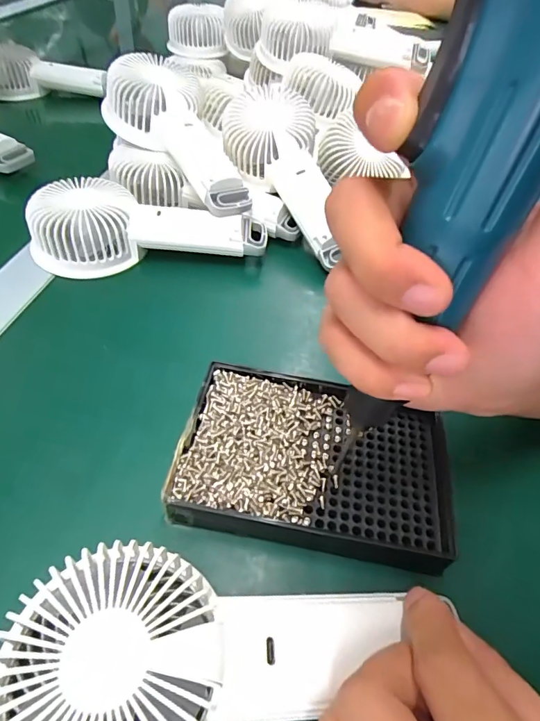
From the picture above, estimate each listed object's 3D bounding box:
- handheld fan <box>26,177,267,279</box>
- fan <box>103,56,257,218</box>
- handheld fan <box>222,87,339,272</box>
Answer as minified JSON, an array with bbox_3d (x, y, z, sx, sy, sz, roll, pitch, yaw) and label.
[{"bbox_3d":[-0.093,-0.106,0.340,0.177,0.047,0.075,-4,51,-9],"label":"handheld fan"},{"bbox_3d":[-0.071,-0.190,0.368,0.084,0.041,0.171,-32,79,-28],"label":"fan"},{"bbox_3d":[0.014,-0.167,0.367,0.082,0.040,0.156,-21,81,-22],"label":"handheld fan"}]

